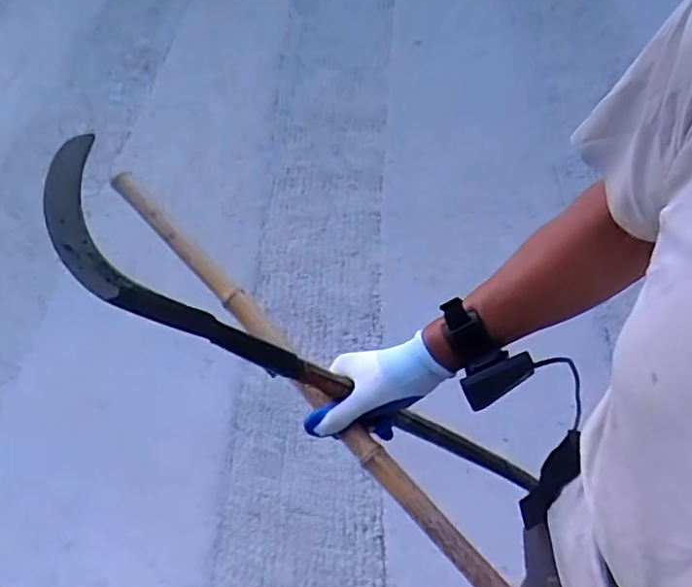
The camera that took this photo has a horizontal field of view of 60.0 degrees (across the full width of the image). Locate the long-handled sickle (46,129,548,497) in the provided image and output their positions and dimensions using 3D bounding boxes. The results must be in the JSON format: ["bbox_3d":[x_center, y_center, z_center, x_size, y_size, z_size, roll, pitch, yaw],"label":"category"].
[{"bbox_3d":[0.029,0.093,0.606,0.035,0.713,0.081,-27,48,29],"label":"long-handled sickle"}]

